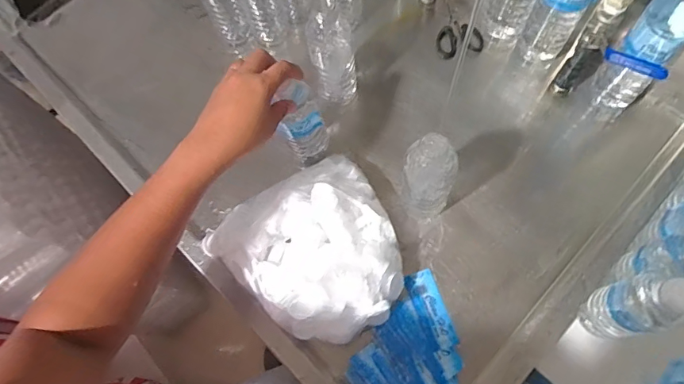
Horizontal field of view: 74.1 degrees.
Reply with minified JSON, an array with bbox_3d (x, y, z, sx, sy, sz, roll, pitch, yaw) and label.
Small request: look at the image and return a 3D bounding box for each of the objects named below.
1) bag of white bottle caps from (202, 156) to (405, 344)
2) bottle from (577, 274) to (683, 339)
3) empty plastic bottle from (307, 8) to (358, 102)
[{"bbox_3d":[-0.031,0.073,0.543,0.199,0.074,0.205,-34,70,-10],"label":"bag of white bottle caps"},{"bbox_3d":[0.310,0.122,0.489,0.055,0.164,0.059,-12,68,-2],"label":"bottle"},{"bbox_3d":[-0.012,-0.188,0.600,0.055,0.153,0.068,-7,68,0],"label":"empty plastic bottle"}]

